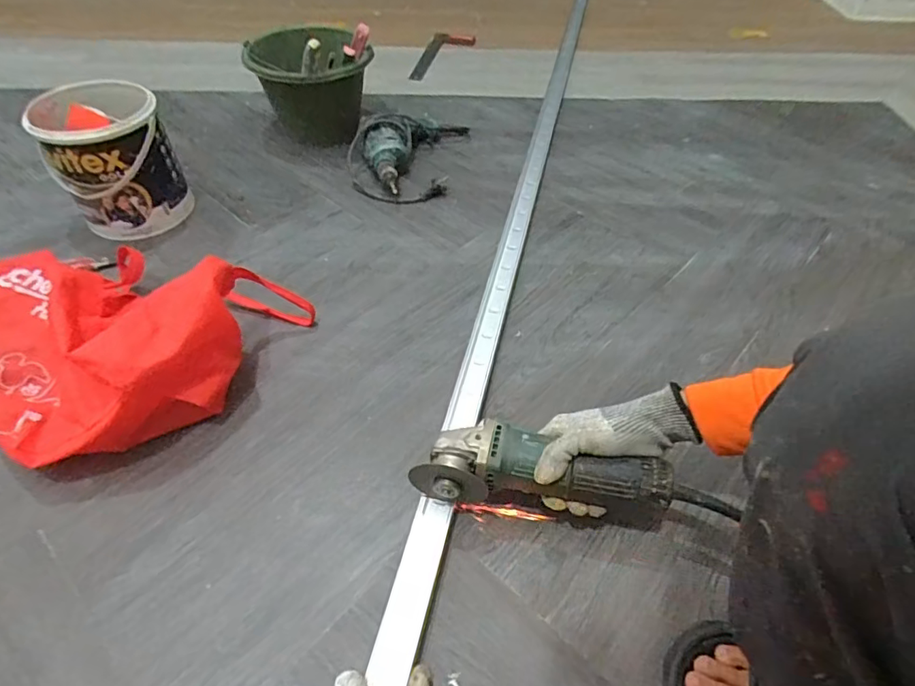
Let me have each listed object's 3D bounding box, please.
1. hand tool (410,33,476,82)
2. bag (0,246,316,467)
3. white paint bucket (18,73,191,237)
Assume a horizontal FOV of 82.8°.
[{"bbox_3d":[-0.056,-0.771,1.388,0.101,0.026,0.275,31,68,22],"label":"hand tool"},{"bbox_3d":[-0.440,-0.032,0.662,0.350,0.150,0.343,24,52,17],"label":"bag"},{"bbox_3d":[-0.568,-0.306,0.860,0.169,0.191,0.183,2,49,-2],"label":"white paint bucket"}]

